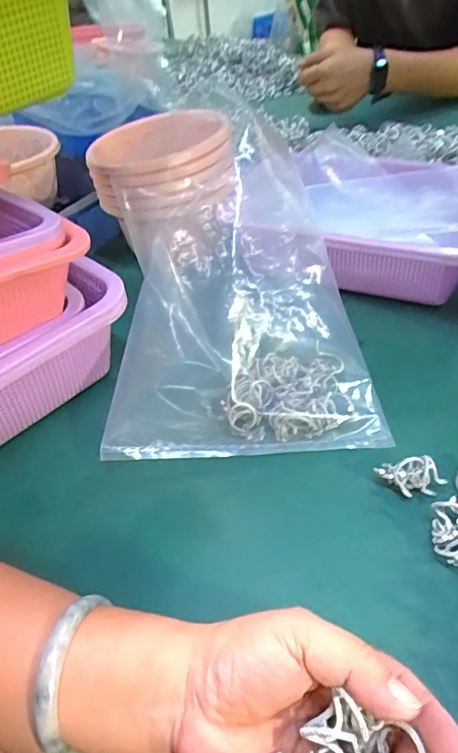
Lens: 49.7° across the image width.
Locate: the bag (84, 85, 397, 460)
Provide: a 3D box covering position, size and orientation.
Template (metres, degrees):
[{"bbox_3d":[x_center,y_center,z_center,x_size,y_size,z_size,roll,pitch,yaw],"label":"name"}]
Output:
[{"bbox_3d":[-0.010,-0.112,0.454,0.212,0.144,0.365,-8,44,-1],"label":"bag"}]

